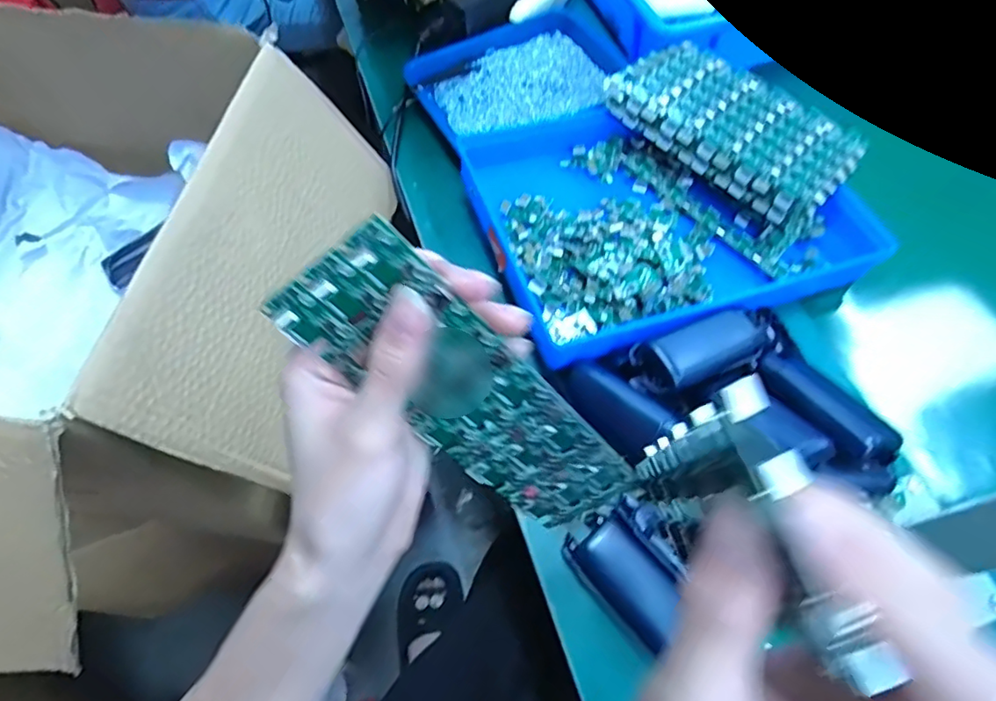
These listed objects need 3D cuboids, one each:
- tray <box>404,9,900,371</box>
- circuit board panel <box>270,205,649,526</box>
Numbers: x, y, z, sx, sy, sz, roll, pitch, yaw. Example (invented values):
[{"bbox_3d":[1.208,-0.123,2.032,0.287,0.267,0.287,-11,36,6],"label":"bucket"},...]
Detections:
[{"bbox_3d":[0.113,-0.200,0.560,0.310,0.052,0.425,-20,63,-10],"label":"tray"},{"bbox_3d":[-0.008,0.024,0.252,0.060,0.185,0.006,-33,35,20],"label":"circuit board panel"}]

